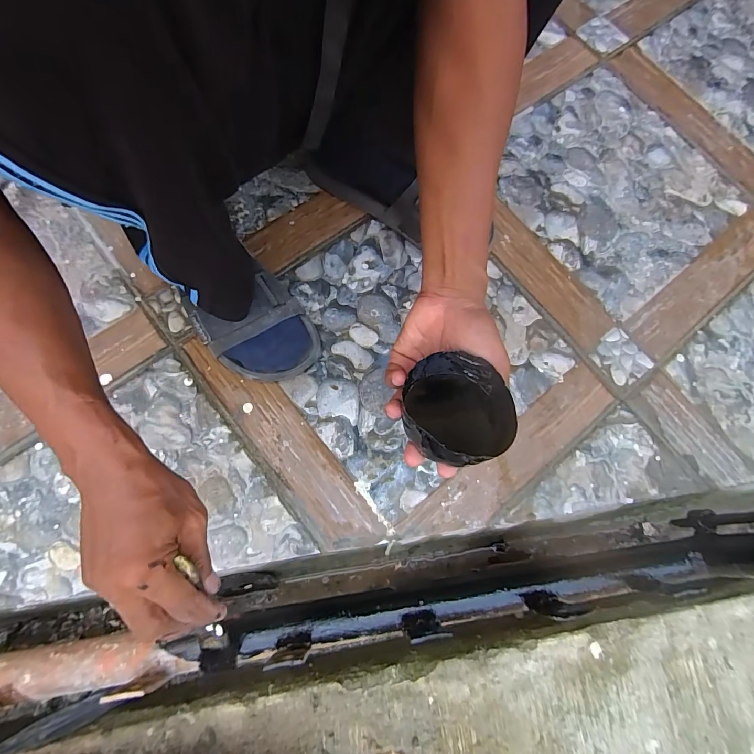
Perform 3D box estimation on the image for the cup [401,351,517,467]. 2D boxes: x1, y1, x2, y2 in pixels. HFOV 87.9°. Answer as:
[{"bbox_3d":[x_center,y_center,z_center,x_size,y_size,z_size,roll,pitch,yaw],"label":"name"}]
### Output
[{"bbox_3d":[0.061,0.033,0.321,0.081,0.073,0.083,1,64,-3],"label":"cup"}]

